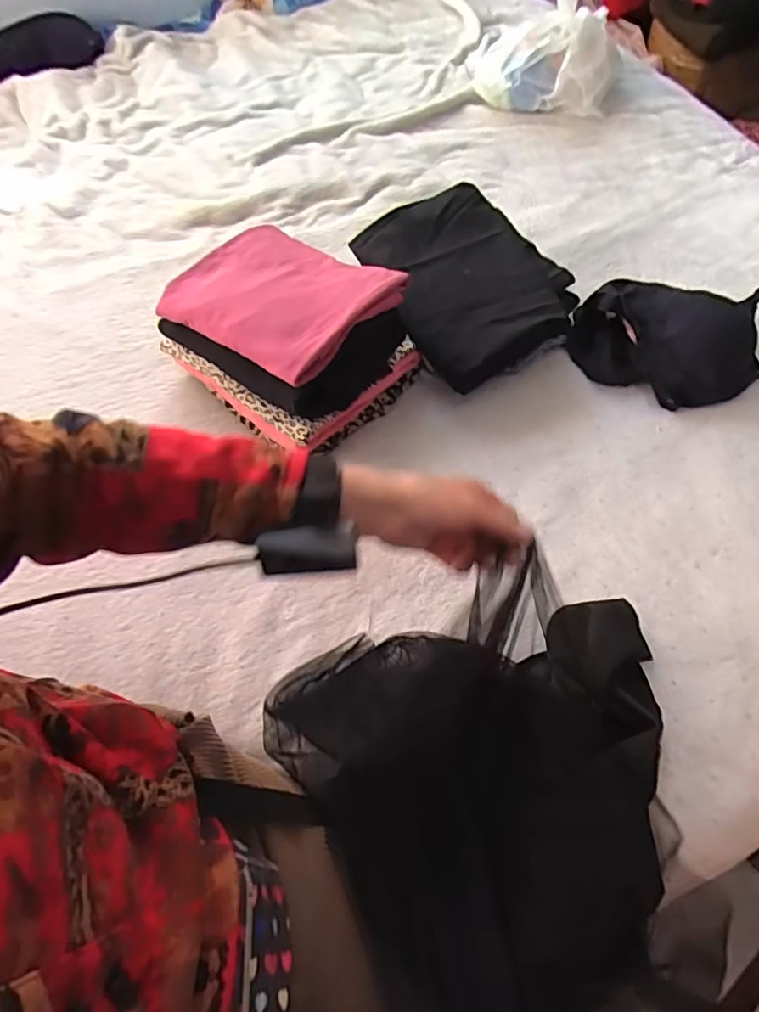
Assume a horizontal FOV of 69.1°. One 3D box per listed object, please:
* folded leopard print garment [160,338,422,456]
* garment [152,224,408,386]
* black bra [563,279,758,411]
[{"bbox_3d":[-0.100,-0.185,0.689,0.246,0.067,0.198,37,68,20],"label":"folded leopard print garment"},{"bbox_3d":[-0.115,-0.240,0.614,0.227,0.035,0.181,33,66,19],"label":"garment"},{"bbox_3d":[0.349,-0.213,0.671,0.218,0.052,0.177,16,62,11],"label":"black bra"}]

